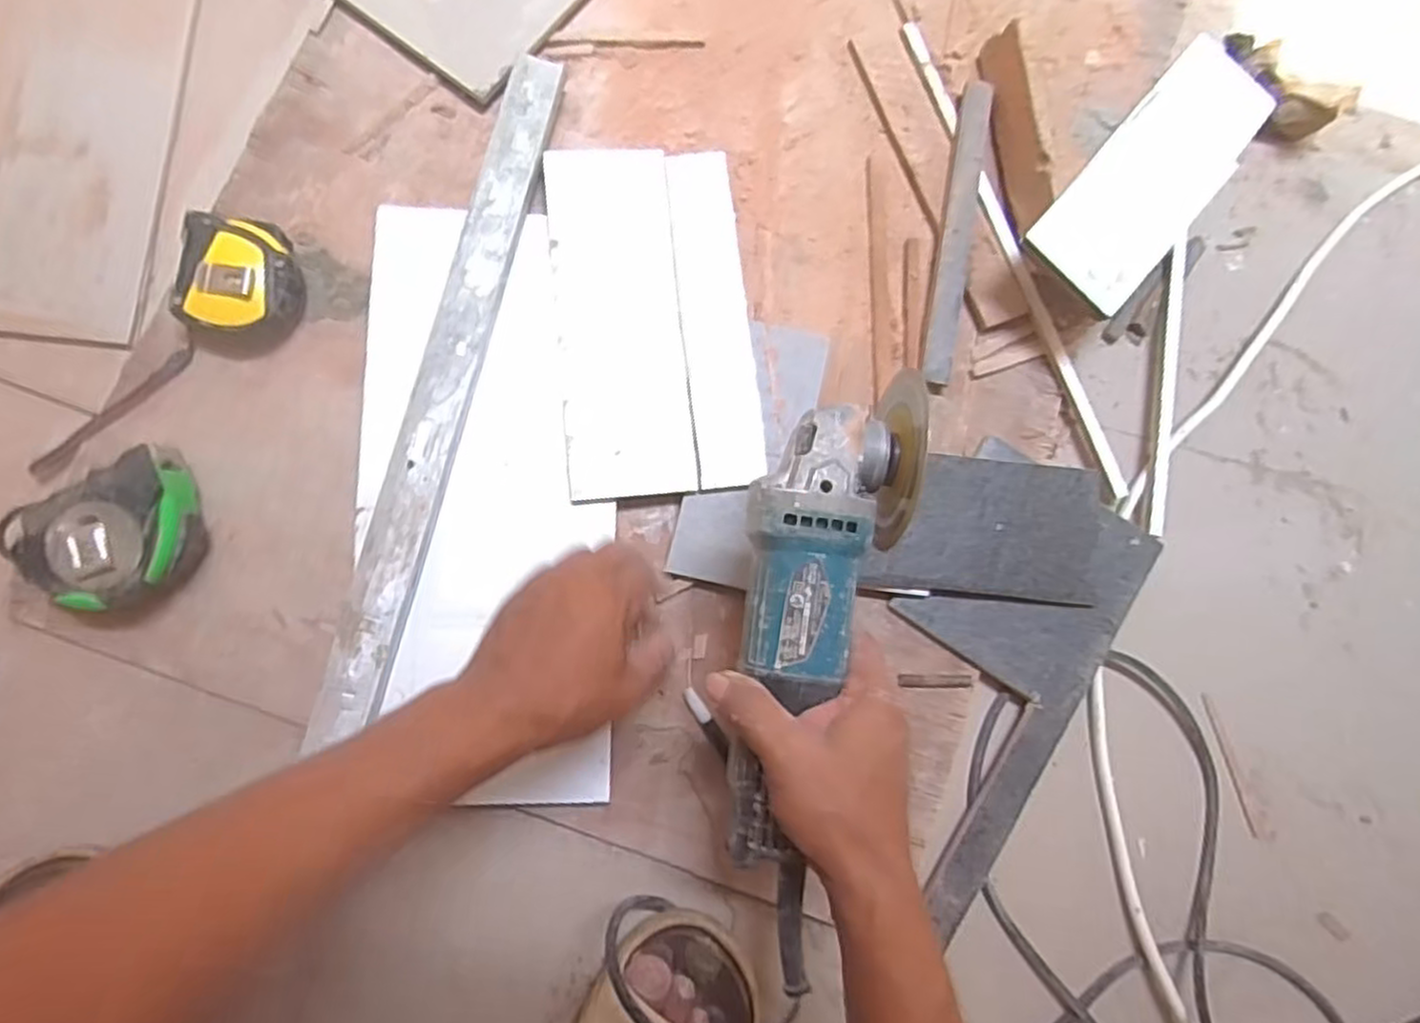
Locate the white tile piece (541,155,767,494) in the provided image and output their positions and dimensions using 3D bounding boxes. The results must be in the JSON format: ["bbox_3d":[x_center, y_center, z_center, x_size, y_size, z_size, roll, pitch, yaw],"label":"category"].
[{"bbox_3d":[-0.038,-0.135,0.525,0.130,0.010,0.248,-5,82,-5],"label":"white tile piece"}]

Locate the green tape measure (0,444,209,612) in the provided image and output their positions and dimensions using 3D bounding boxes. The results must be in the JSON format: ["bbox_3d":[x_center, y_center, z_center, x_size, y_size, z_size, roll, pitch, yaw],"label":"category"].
[{"bbox_3d":[-0.364,0.020,0.459,0.111,0.050,0.080,-25,87,-9],"label":"green tape measure"}]

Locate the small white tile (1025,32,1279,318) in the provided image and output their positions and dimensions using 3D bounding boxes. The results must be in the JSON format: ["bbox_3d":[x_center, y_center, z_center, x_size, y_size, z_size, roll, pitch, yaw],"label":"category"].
[{"bbox_3d":[0.314,-0.239,0.529,0.081,0.010,0.225,41,80,-1],"label":"small white tile"}]

